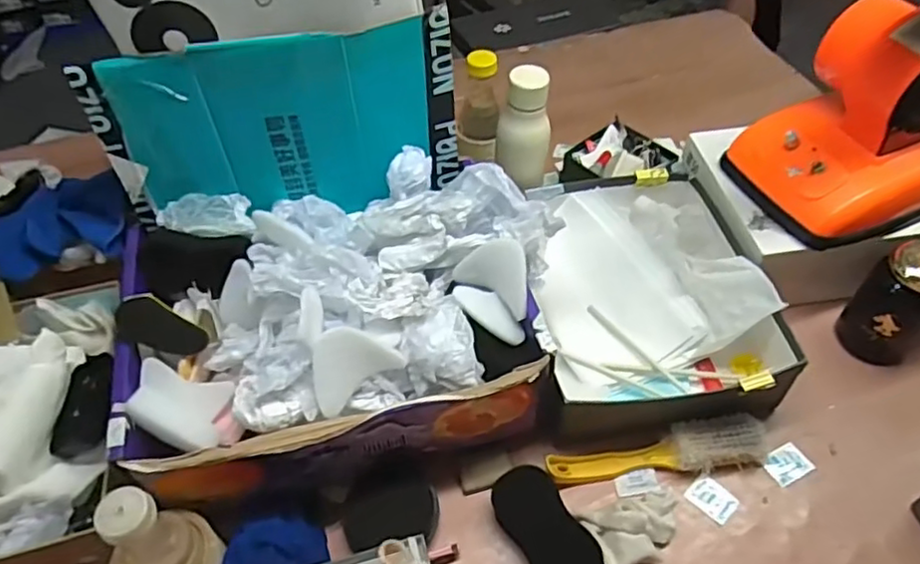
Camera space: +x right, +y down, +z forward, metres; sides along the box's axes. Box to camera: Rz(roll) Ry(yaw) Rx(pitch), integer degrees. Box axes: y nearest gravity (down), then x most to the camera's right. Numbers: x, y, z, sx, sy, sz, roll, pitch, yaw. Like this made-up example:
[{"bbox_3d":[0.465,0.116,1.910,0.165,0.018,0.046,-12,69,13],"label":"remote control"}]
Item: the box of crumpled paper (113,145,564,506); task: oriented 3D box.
[{"bbox_3d":[-0.118,0.031,0.679,0.420,0.153,0.281,-12,51,-8],"label":"box of crumpled paper"}]

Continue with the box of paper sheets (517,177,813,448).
[{"bbox_3d":[0.208,0.014,0.771,0.253,0.114,0.314,-4,50,-1],"label":"box of paper sheets"}]

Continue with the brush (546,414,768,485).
[{"bbox_3d":[0.204,0.178,0.684,0.224,0.034,0.051,-7,50,-4],"label":"brush"}]

